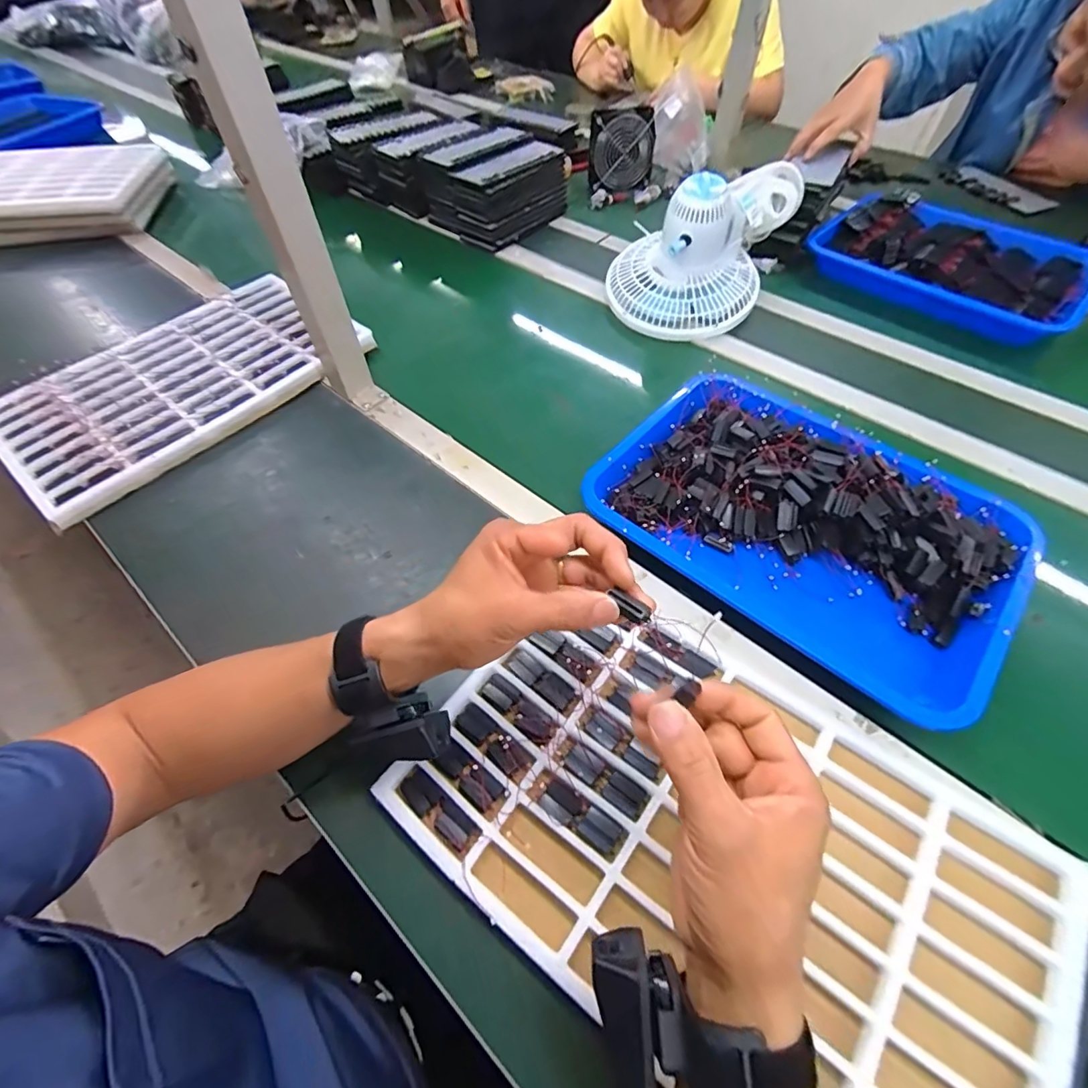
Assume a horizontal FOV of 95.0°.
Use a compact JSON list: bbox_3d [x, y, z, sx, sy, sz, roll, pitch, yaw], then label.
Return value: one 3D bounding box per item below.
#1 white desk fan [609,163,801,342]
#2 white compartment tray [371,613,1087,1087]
[{"bbox_3d":[0.225,-0.446,0.719,0.207,0.156,0.292,23,59,16],"label":"white desk fan"},{"bbox_3d":[0.115,0.203,0.345,0.409,0.021,0.246,30,62,20],"label":"white compartment tray"}]

